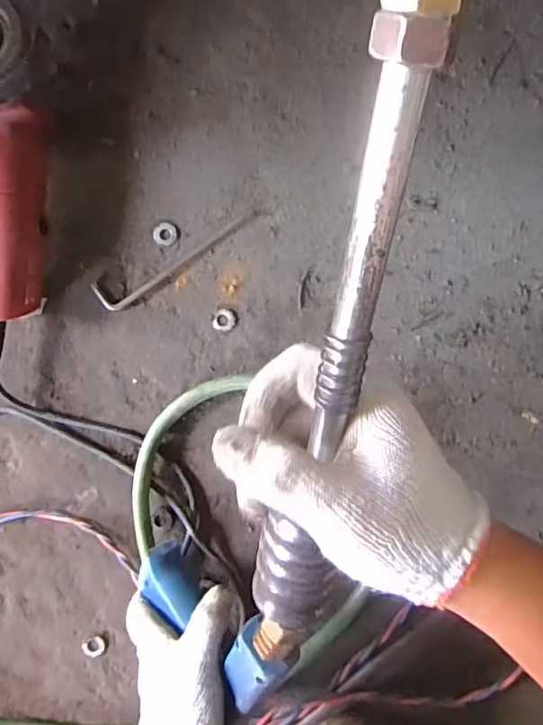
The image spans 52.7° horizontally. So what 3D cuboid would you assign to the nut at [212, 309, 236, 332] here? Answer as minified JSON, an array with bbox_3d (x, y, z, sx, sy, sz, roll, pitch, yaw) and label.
[{"bbox_3d":[-0.048,-0.043,0.558,0.022,0.004,0.023,0,90,2],"label":"nut"}]

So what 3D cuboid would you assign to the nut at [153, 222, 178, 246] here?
[{"bbox_3d":[-0.109,-0.132,0.564,0.024,0.004,0.024,0,90,2],"label":"nut"}]

